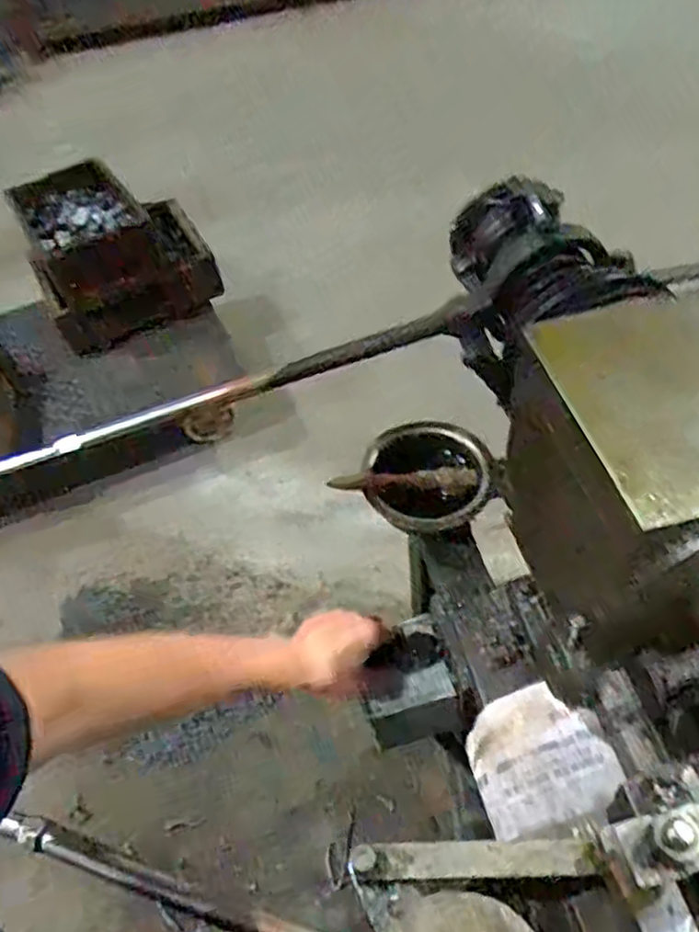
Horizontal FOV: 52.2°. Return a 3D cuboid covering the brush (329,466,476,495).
[{"bbox_3d":[0.054,0.012,0.711,0.144,0.035,0.027,-6,51,2],"label":"brush"}]

